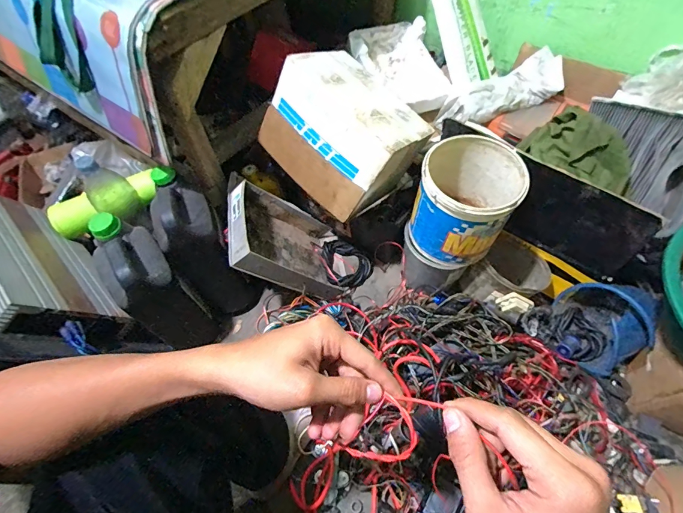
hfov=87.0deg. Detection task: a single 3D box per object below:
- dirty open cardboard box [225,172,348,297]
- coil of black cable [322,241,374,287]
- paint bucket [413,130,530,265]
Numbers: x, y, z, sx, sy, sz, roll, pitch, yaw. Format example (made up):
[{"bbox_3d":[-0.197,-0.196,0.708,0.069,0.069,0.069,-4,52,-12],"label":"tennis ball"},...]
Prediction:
[{"bbox_3d":[-0.122,-0.041,0.869,0.057,0.327,0.253,-32,52,27],"label":"dirty open cardboard box"},{"bbox_3d":[0.004,0.018,0.953,0.119,0.046,0.148,-31,60,-15],"label":"coil of black cable"},{"bbox_3d":[0.243,-0.107,0.714,0.173,0.185,0.187,-2,57,3],"label":"paint bucket"}]

